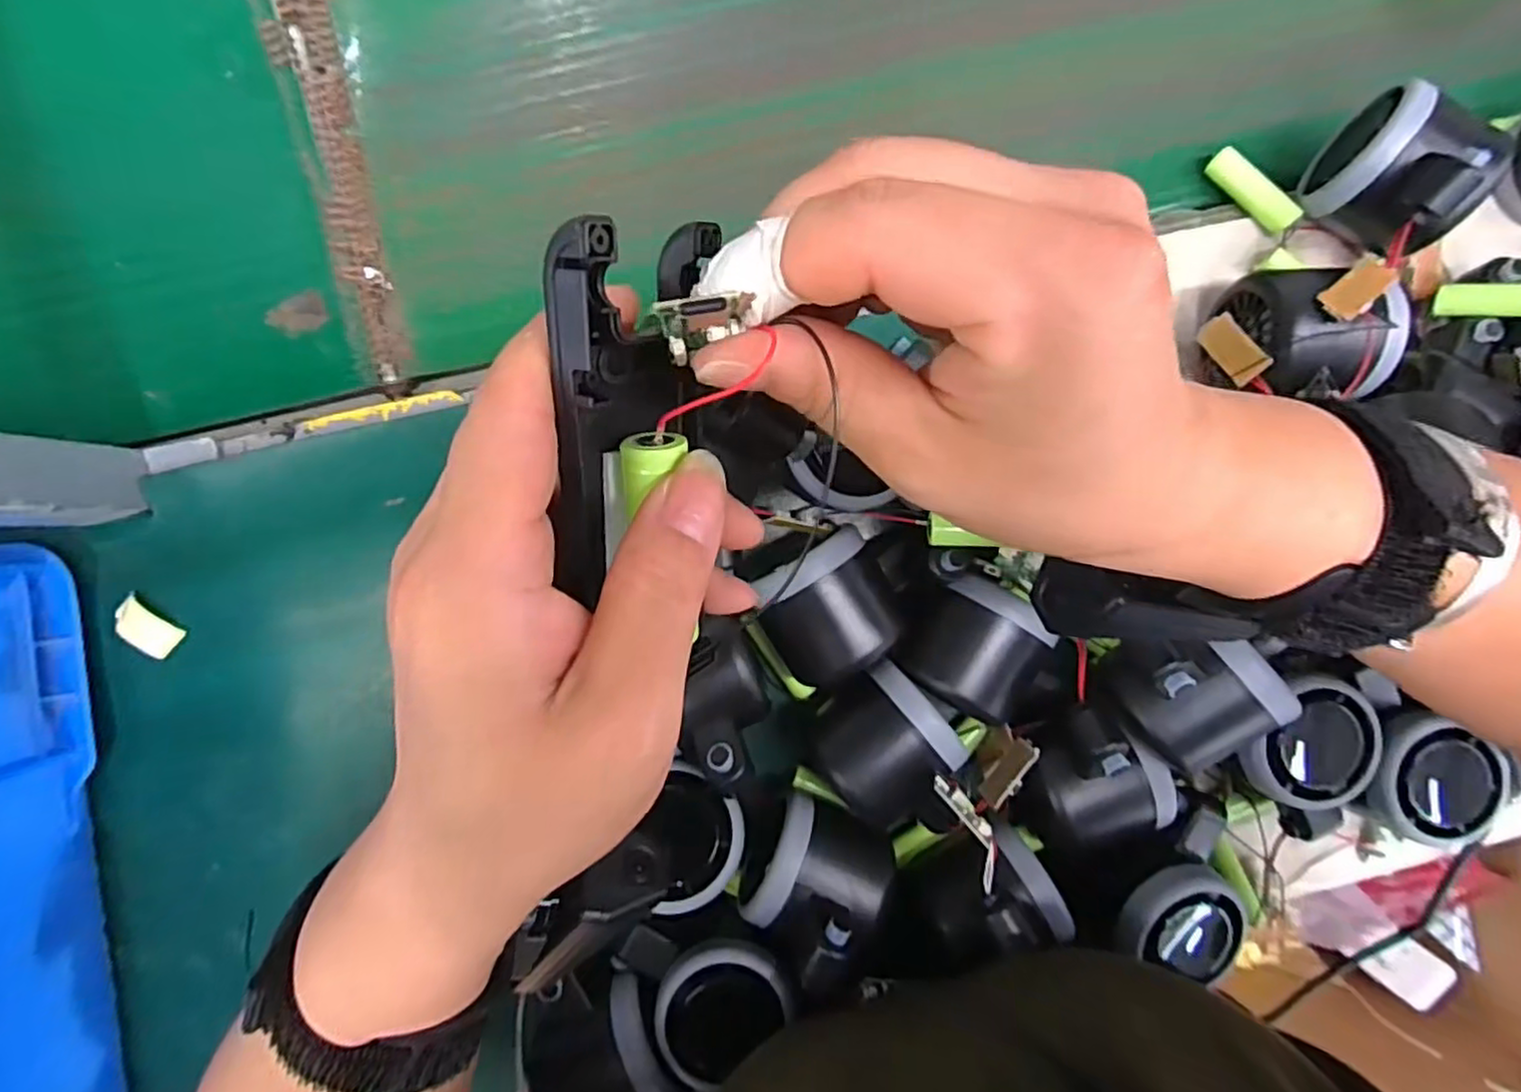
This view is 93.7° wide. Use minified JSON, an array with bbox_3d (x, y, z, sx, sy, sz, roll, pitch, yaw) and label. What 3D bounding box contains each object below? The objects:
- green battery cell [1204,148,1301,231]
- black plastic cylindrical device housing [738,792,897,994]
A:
[{"bbox_3d":[0.239,-0.173,0.345,0.012,0.011,0.049,-40,80,-1],"label":"green battery cell"},{"bbox_3d":[0.023,0.145,0.306,0.059,0.068,0.060,27,91,-3],"label":"black plastic cylindrical device housing"}]

